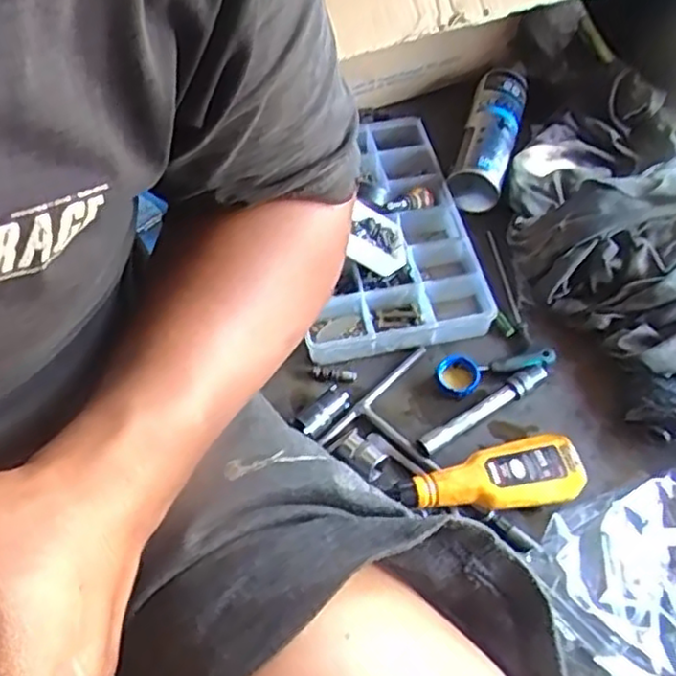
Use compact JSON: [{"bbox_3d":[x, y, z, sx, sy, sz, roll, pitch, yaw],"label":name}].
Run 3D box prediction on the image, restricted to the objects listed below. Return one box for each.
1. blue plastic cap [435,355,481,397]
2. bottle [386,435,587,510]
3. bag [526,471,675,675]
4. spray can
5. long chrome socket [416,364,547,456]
[{"bbox_3d":[0.121,0.037,0.712,0.042,0.020,0.035,-4,56,-2],"label":"blue plastic cap"},{"bbox_3d":[0.134,0.132,0.642,0.167,0.036,0.063,-12,56,-8],"label":"bottle"},{"bbox_3d":[0.265,0.194,0.606,0.194,0.042,0.149,-33,62,-20],"label":"bag"},{"bbox_3d":[0.180,-0.240,0.853,0.062,0.062,0.205,15,57,10],"label":"spray can"},{"bbox_3d":[0.137,0.068,0.690,0.146,0.023,0.019,-28,60,-18],"label":"long chrome socket"}]

